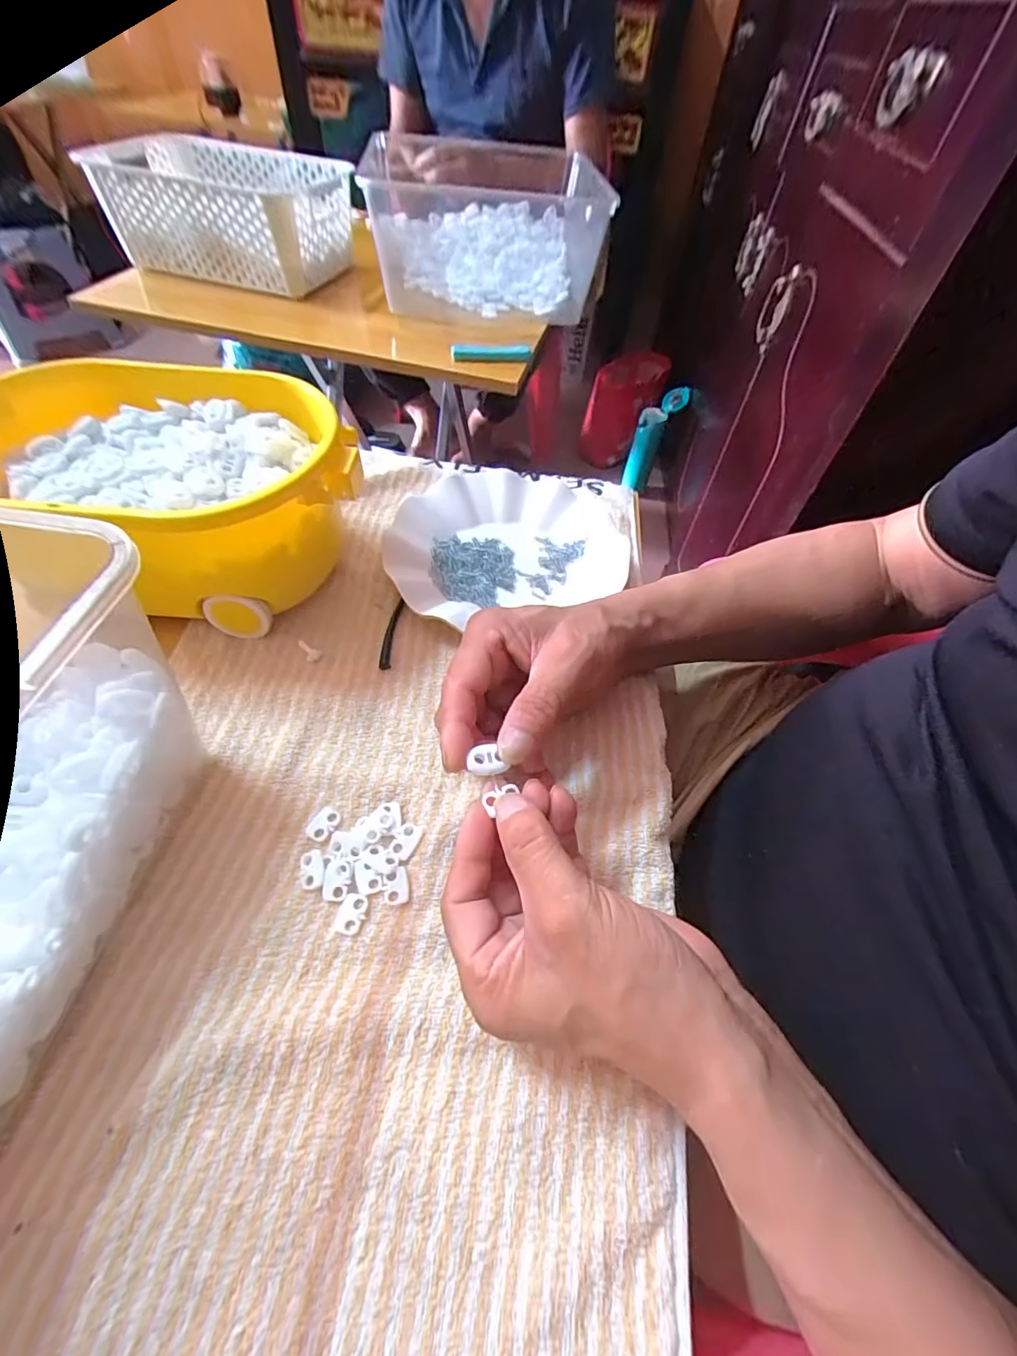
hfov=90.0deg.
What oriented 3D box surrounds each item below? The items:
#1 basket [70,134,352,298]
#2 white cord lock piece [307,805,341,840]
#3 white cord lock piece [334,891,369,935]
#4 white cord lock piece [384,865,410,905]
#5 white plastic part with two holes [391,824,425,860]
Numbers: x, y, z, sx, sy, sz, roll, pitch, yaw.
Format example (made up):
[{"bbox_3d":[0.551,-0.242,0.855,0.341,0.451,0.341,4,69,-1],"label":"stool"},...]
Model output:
[{"bbox_3d":[-0.376,-0.644,0.704,0.296,0.104,0.214,18,56,9],"label":"basket"},{"bbox_3d":[-0.101,0.079,0.275,0.013,0.004,0.018,28,58,15],"label":"white cord lock piece"},{"bbox_3d":[-0.077,0.116,0.250,0.012,0.004,0.018,16,55,7],"label":"white cord lock piece"},{"bbox_3d":[-0.057,0.105,0.258,0.012,0.004,0.018,-9,56,-11],"label":"white cord lock piece"},{"bbox_3d":[-0.055,0.086,0.271,0.012,0.004,0.020,22,56,11],"label":"white plastic part with two holes"}]

